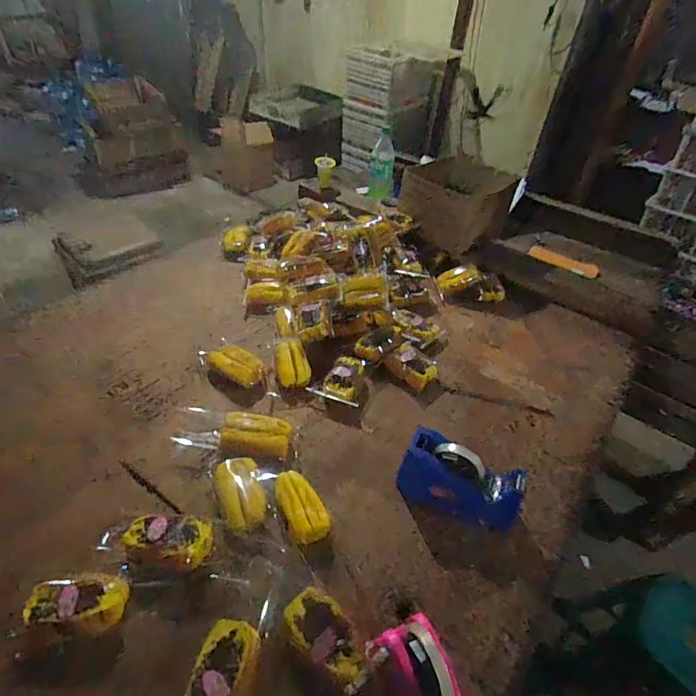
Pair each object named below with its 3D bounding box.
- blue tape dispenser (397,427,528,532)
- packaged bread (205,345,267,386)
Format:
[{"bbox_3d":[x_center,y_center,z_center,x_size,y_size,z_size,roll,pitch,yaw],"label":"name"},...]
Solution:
[{"bbox_3d":[0.181,0.223,0.722,0.194,0.107,0.083,22,44,17],"label":"blue tape dispenser"},{"bbox_3d":[-0.230,0.039,0.932,0.132,0.037,0.075,22,44,17],"label":"packaged bread"}]

